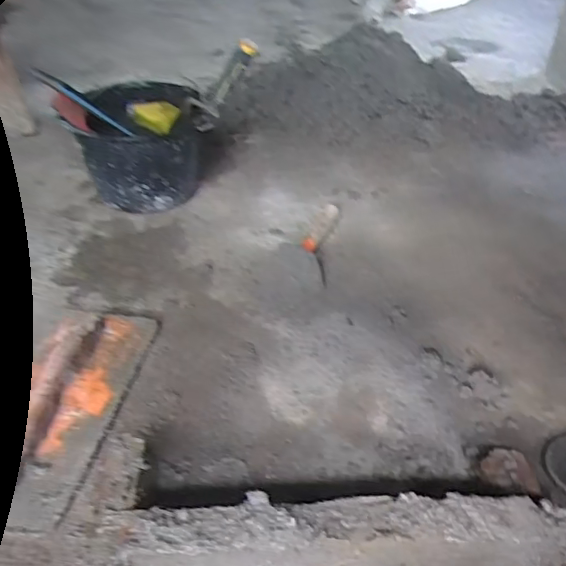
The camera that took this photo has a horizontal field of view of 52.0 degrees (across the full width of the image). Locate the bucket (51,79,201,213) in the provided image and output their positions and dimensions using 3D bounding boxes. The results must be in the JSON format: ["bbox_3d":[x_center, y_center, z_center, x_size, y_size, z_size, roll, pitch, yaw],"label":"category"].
[{"bbox_3d":[-0.287,-0.269,1.139,0.228,0.193,0.247,-5,39,-12],"label":"bucket"}]

